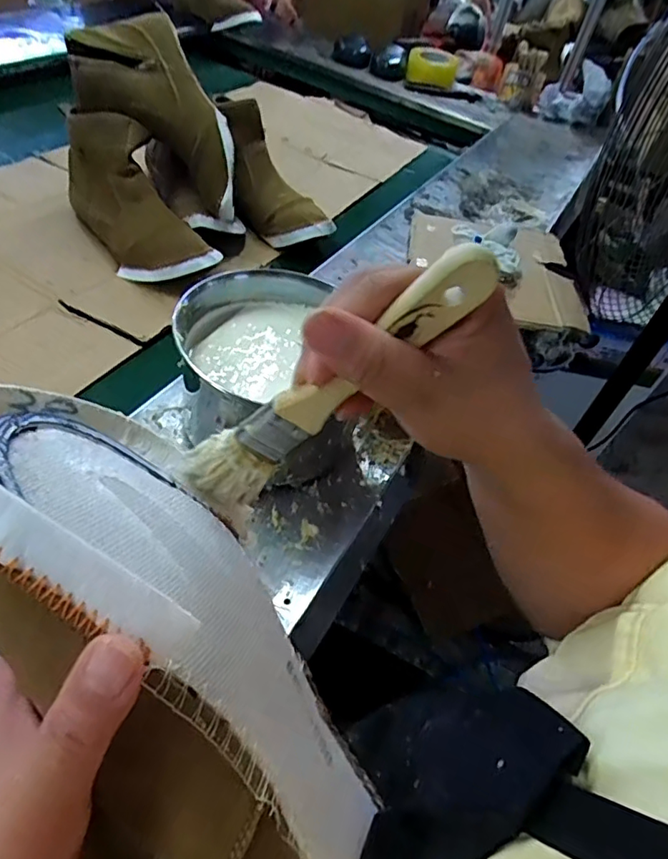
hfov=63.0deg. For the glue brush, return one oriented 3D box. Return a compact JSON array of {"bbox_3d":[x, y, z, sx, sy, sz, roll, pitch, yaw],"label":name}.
[{"bbox_3d":[-0.004,-0.014,0.220,0.033,0.162,0.015,32,37,-29],"label":"glue brush"}]

